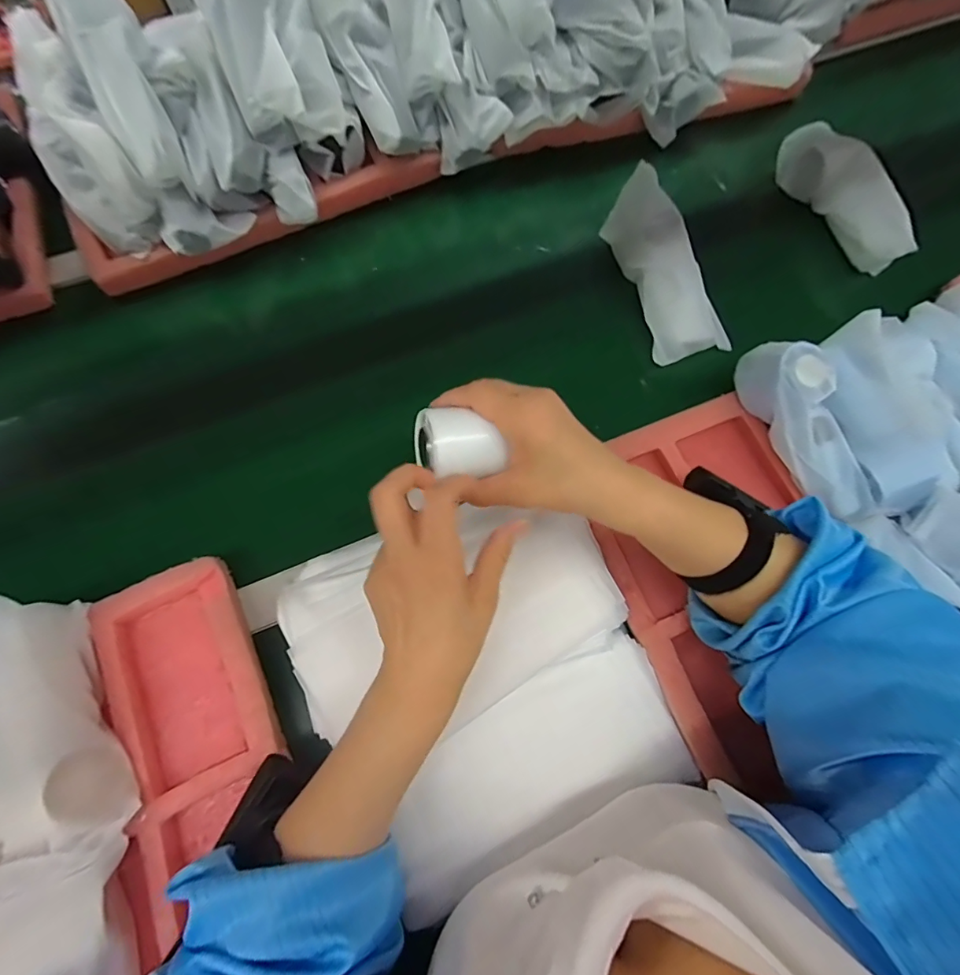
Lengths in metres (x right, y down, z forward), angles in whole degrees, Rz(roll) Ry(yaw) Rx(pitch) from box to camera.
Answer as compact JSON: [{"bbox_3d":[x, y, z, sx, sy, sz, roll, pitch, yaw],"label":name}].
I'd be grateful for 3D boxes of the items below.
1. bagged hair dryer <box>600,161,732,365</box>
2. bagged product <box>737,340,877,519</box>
[{"bbox_3d":[0.197,-0.234,0.492,0.077,0.062,0.189,-16,72,-5],"label":"bagged hair dryer"},{"bbox_3d":[0.290,-0.055,0.413,0.053,0.051,0.159,-13,72,-4],"label":"bagged product"}]

